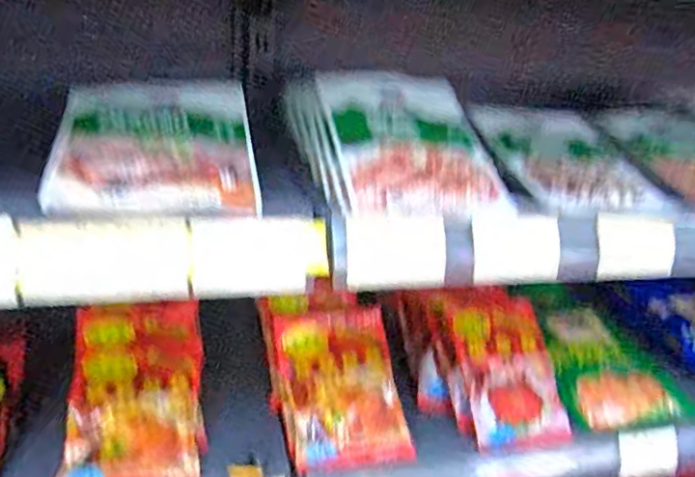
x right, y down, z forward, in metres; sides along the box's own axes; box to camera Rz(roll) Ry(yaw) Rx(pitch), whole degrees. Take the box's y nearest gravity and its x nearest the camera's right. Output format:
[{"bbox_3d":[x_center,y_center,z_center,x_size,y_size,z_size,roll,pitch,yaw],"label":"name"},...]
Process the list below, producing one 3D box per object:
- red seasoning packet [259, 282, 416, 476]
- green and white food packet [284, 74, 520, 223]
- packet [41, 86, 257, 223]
[{"bbox_3d":[-0.013,0.124,0.521,0.116,0.018,0.171,-2,58,-16],"label":"red seasoning packet"},{"bbox_3d":[0.041,-0.081,0.447,0.144,0.016,0.183,2,46,-16],"label":"green and white food packet"},{"bbox_3d":[-0.132,-0.071,0.388,0.126,0.012,0.164,0,41,-16],"label":"packet"}]

